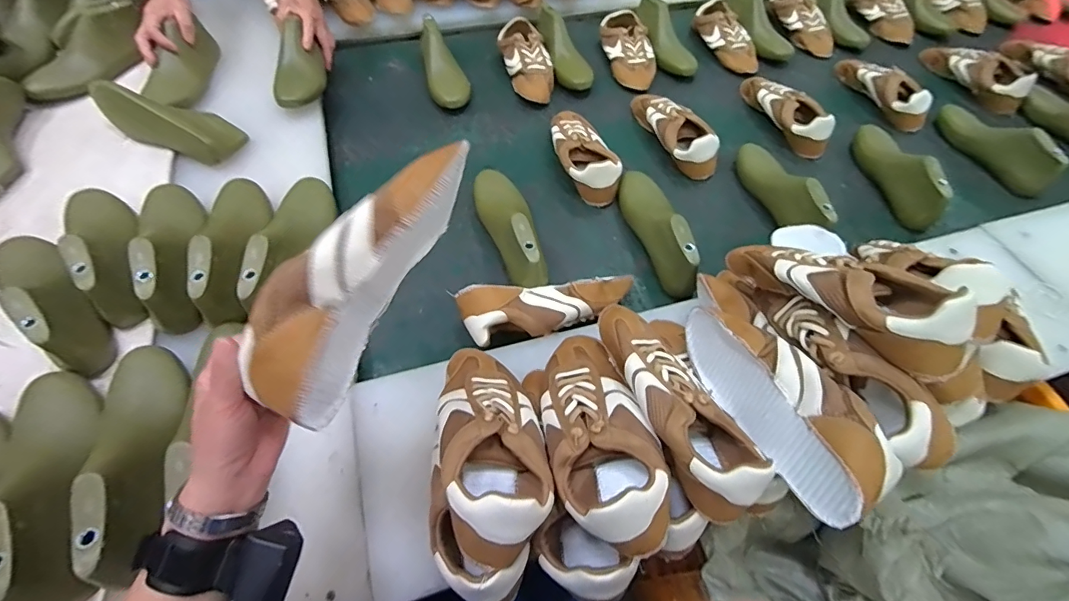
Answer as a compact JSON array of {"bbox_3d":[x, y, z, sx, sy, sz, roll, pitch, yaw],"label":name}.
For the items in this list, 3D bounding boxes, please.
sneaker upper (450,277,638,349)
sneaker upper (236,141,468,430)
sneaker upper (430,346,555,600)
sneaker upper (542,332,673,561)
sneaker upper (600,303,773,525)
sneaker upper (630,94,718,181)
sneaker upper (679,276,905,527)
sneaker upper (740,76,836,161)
[{"bbox_3d":[0.020,0.013,0.642,0.234,0.087,0.073,-13,59,-9],"label":"sneaker upper"},{"bbox_3d":[-0.118,-0.028,0.349,0.047,0.099,0.236,26,69,14],"label":"sneaker upper"},{"bbox_3d":[-0.045,0.148,0.455,0.116,0.103,0.247,-3,58,-3],"label":"sneaker upper"},{"bbox_3d":[0.061,0.125,0.471,0.102,0.066,0.237,-8,44,-7],"label":"sneaker upper"},{"bbox_3d":[0.136,0.092,0.474,0.097,0.080,0.247,-25,62,-16],"label":"sneaker upper"},{"bbox_3d":[0.272,-0.337,0.896,0.086,0.069,0.241,-14,59,-10],"label":"sneaker upper"},{"bbox_3d":[0.244,0.079,0.484,0.083,0.087,0.291,-12,39,-9],"label":"sneaker upper"},{"bbox_3d":[0.510,-0.394,0.949,0.075,0.067,0.245,-16,60,-11],"label":"sneaker upper"}]

